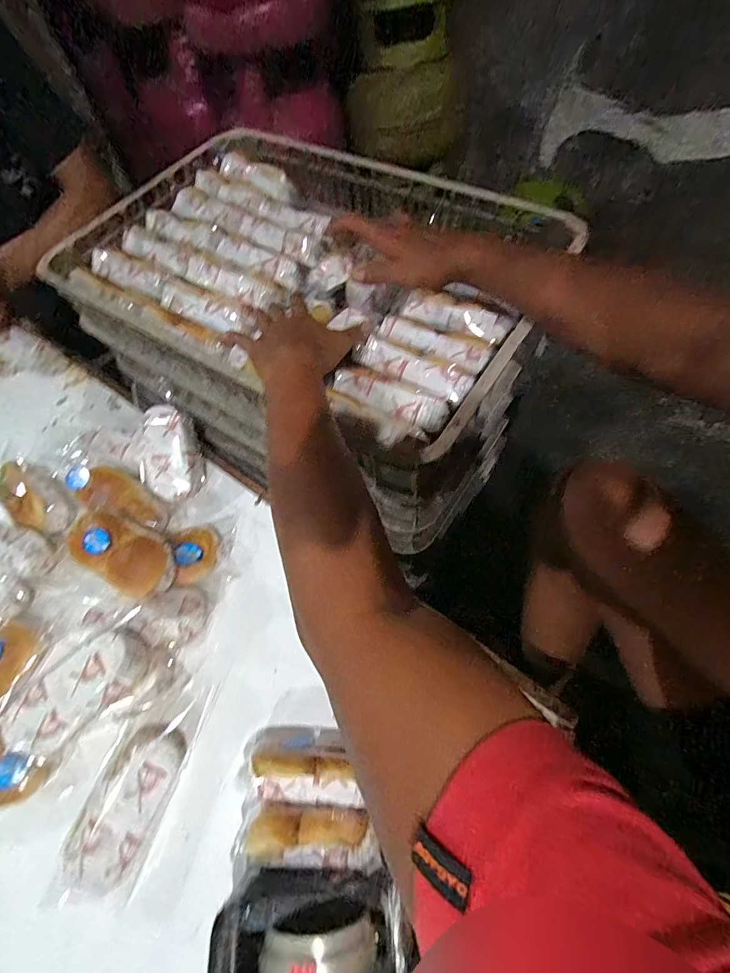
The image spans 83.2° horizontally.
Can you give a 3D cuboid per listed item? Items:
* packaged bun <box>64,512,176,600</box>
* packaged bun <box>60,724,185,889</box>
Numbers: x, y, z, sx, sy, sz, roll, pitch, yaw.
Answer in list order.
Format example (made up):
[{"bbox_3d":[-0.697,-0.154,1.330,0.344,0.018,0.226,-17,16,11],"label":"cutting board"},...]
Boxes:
[{"bbox_3d":[-0.303,0.082,0.512,0.151,0.042,0.074,26,68,16],"label":"packaged bun"},{"bbox_3d":[-0.249,0.333,0.435,0.073,0.060,0.142,14,65,11],"label":"packaged bun"}]

